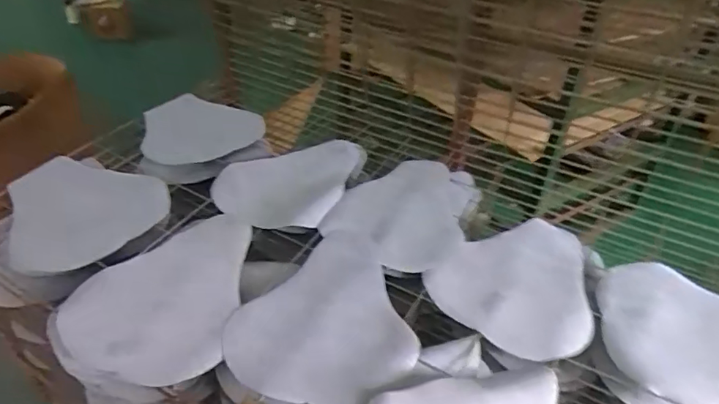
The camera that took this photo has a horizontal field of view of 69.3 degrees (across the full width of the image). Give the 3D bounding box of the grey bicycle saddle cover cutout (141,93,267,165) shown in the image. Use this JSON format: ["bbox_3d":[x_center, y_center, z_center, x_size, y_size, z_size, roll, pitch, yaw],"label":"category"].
[{"bbox_3d":[-0.413,-0.174,1.291,0.439,0.184,0.015,-8,46,37],"label":"grey bicycle saddle cover cutout"}]

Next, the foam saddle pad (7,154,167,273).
[{"bbox_3d":[-0.460,0.010,0.865,0.231,0.056,0.241,-25,45,-31],"label":"foam saddle pad"}]

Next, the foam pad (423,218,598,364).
[{"bbox_3d":[0.262,0.115,0.793,0.274,0.009,0.222,-30,48,-35],"label":"foam pad"}]

